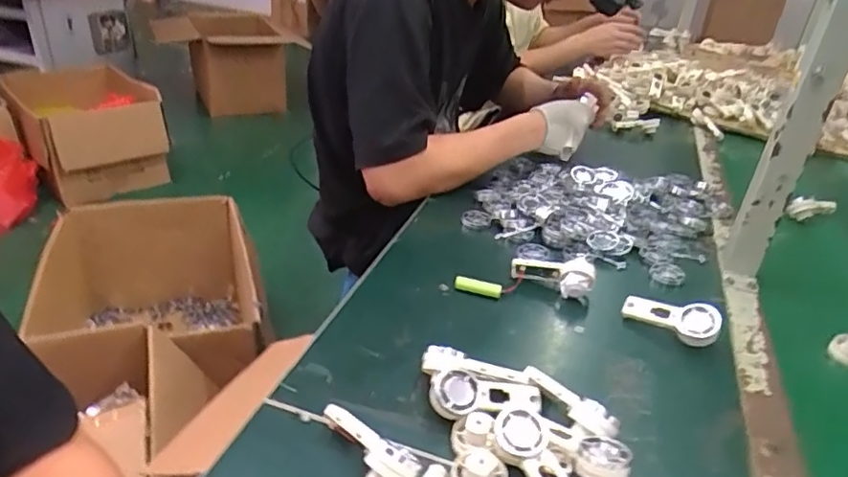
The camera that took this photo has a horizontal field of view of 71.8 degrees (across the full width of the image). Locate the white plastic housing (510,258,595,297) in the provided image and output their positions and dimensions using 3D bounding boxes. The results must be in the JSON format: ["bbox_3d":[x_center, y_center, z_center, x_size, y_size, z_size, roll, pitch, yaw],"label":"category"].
[{"bbox_3d":[0.147,0.041,0.674,0.092,0.046,0.018,14,31,15],"label":"white plastic housing"}]

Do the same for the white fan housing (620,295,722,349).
[{"bbox_3d":[0.263,0.083,0.624,0.094,0.043,0.021,15,-15,34],"label":"white fan housing"}]

